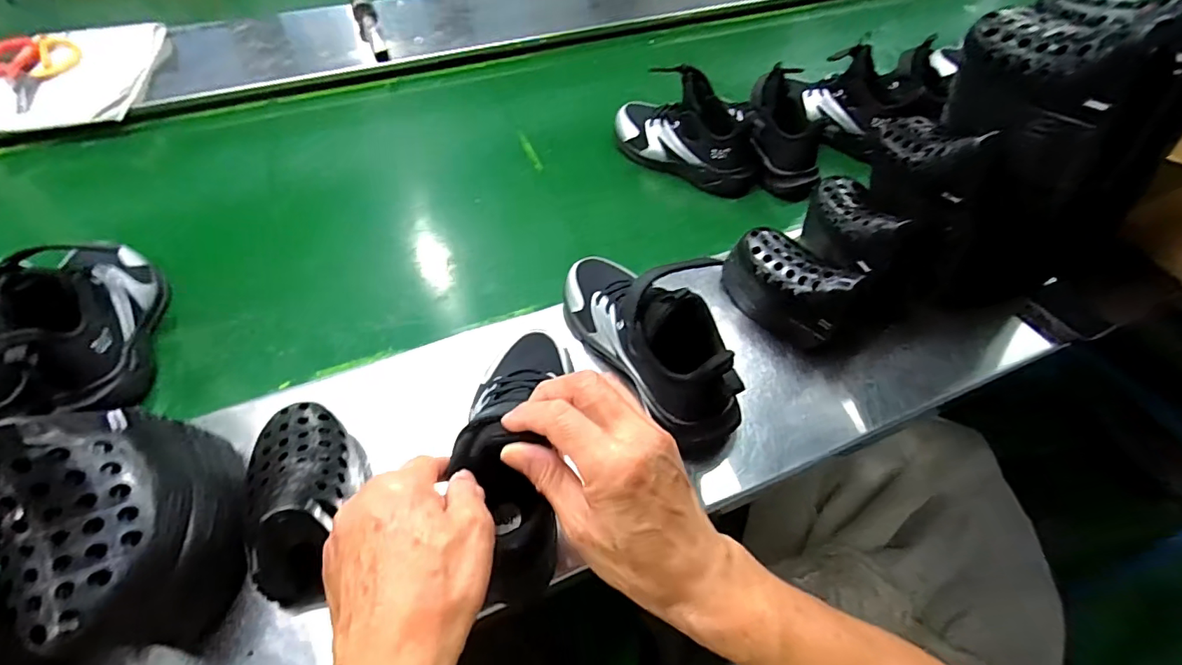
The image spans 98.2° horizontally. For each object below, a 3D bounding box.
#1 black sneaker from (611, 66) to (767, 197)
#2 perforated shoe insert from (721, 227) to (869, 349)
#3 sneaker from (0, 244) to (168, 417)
[{"bbox_3d":[0.129,-0.271,0.661,0.205,0.116,0.088,27,56,17],"label":"black sneaker"},{"bbox_3d":[0.179,-0.042,0.474,0.057,0.079,0.121,-18,55,-15],"label":"perforated shoe insert"},{"bbox_3d":[-0.469,-0.022,0.467,0.091,0.100,0.198,-12,54,-11],"label":"sneaker"}]

